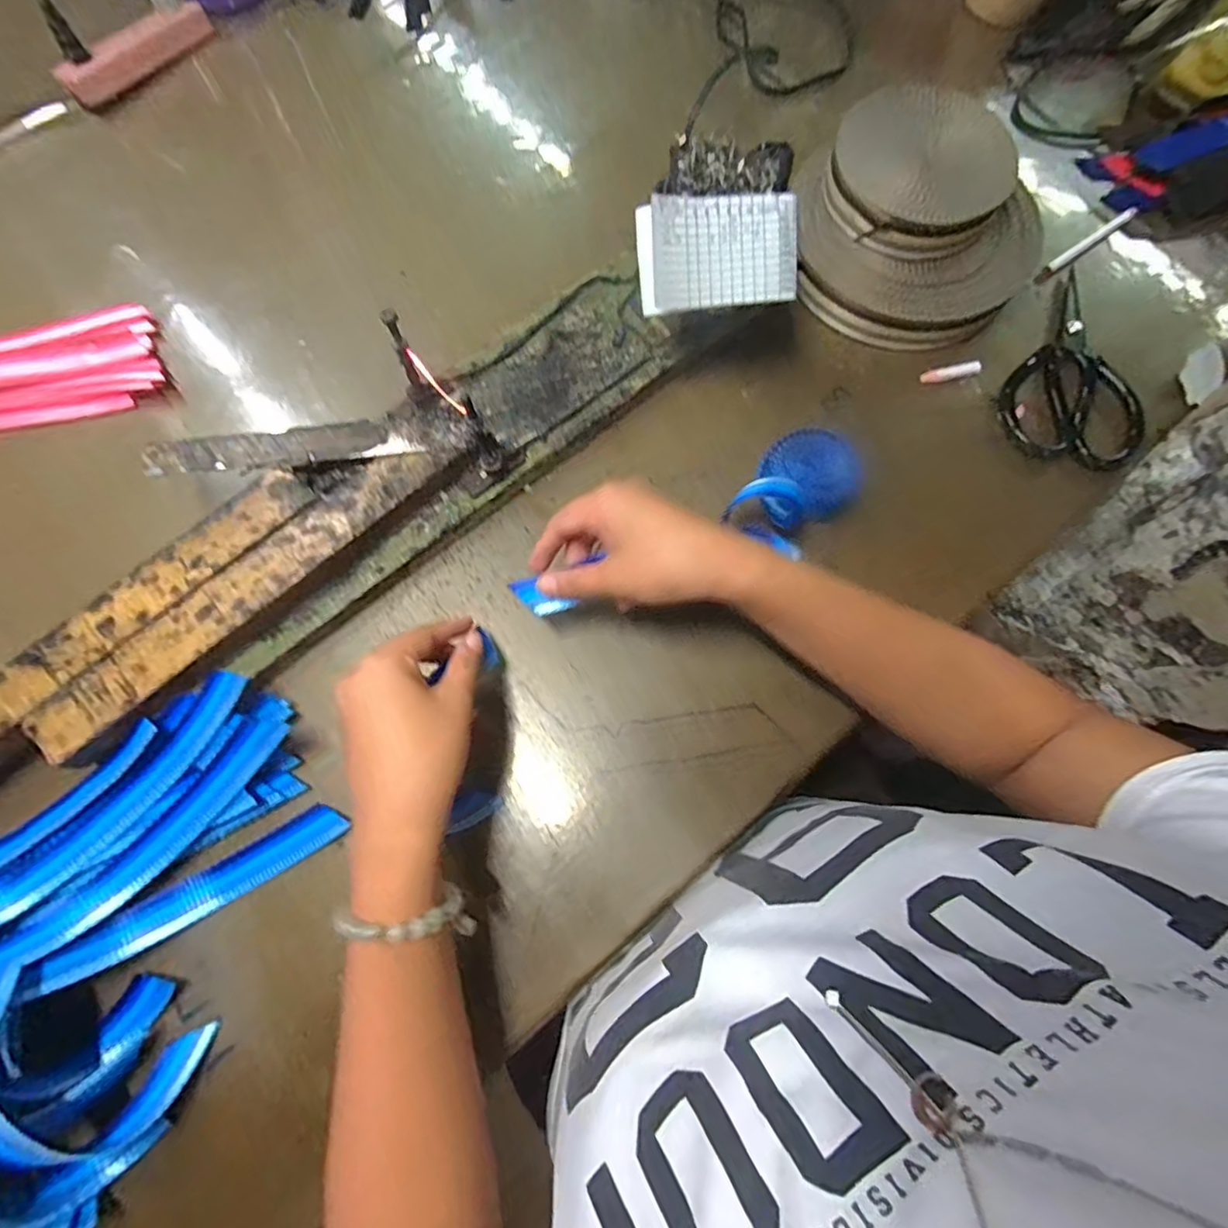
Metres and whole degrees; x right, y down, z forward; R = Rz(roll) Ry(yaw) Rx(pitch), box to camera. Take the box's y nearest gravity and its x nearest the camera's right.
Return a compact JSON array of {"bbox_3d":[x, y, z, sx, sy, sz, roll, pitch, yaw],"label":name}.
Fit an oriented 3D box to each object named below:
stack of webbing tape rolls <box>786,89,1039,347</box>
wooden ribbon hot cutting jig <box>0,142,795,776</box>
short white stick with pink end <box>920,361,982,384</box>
[{"bbox_3d":[0.237,-0.306,0.455,0.185,0.074,0.181,-39,79,-11],"label":"stack of webbing tape rolls"},{"bbox_3d":[-0.177,-0.091,0.366,0.667,0.112,0.136,-33,78,-9],"label":"wooden ribbon hot cutting jig"},{"bbox_3d":[0.266,-0.189,0.453,0.044,0.010,0.010,-8,75,-3],"label":"short white stick with pink end"}]

